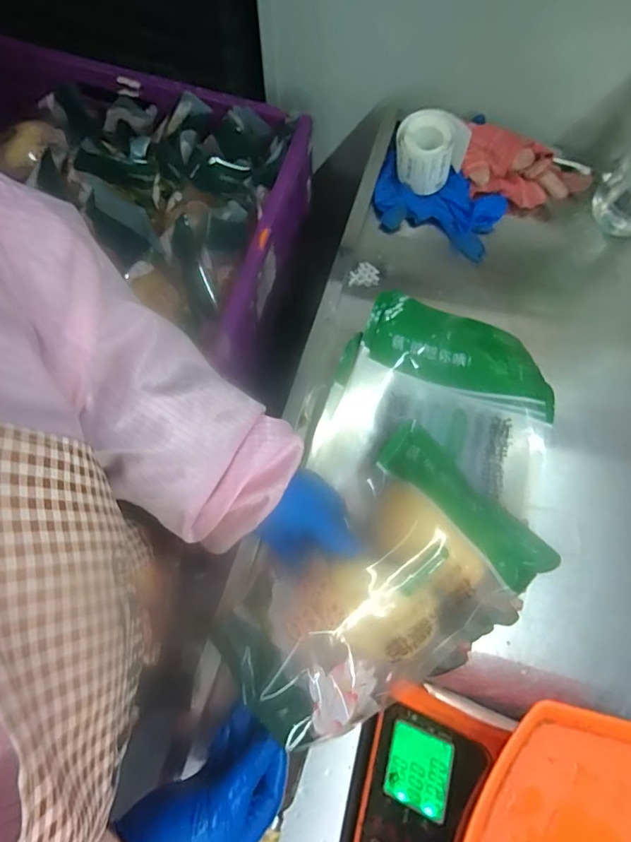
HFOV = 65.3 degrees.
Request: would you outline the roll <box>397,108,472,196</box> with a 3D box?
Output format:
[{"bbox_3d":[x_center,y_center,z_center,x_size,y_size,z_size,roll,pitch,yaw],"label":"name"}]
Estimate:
[{"bbox_3d":[0.140,-0.328,0.606,0.084,0.062,0.068,18,74,4],"label":"roll"}]

